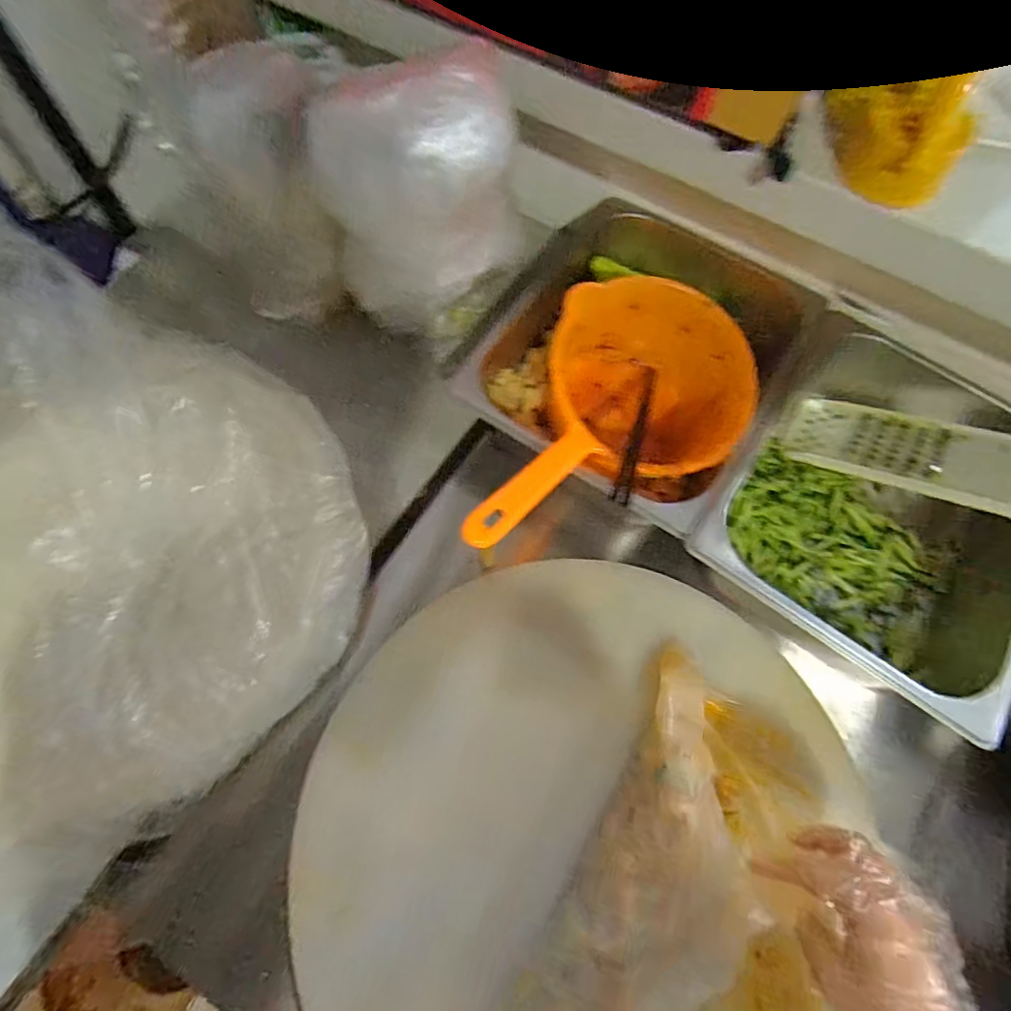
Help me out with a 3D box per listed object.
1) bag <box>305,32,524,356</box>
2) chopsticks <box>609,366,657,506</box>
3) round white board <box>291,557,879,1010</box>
[{"bbox_3d":[-0.076,-0.267,0.504,0.156,0.229,0.124,21,67,6],"label":"bag"},{"bbox_3d":[0.123,-0.074,0.500,0.016,0.018,0.233,21,41,6],"label":"chopsticks"},{"bbox_3d":[0.060,0.259,0.437,0.419,0.033,0.424,14,70,6],"label":"round white board"}]

